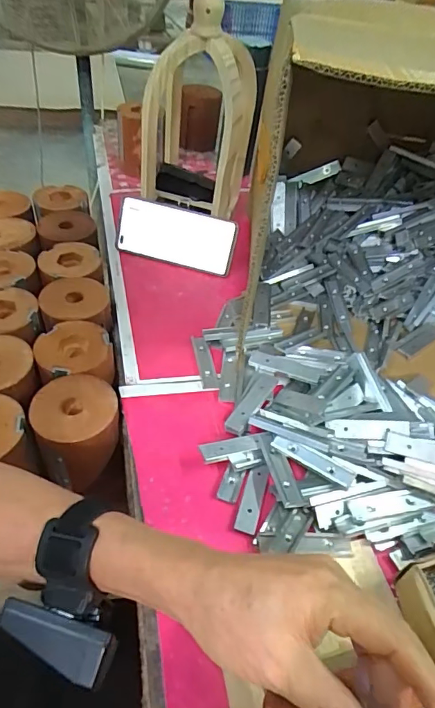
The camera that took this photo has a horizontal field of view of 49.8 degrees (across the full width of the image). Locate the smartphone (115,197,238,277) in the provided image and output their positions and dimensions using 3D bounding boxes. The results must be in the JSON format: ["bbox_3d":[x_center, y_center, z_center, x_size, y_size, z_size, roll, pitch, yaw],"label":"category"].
[{"bbox_3d":[-0.058,-0.163,0.649,0.164,0.076,0.008,14,21,4],"label":"smartphone"}]

